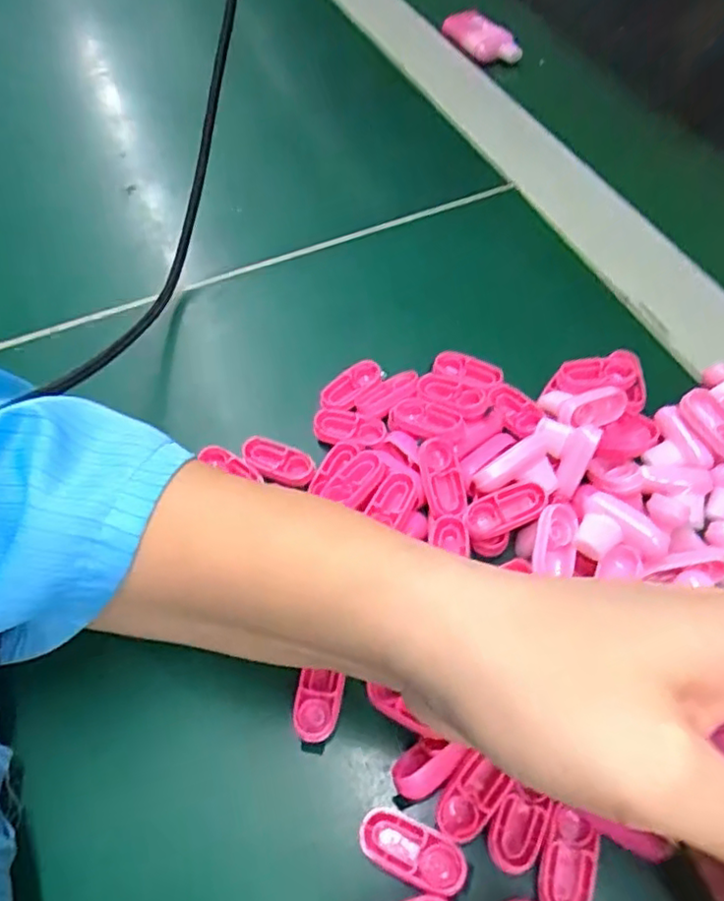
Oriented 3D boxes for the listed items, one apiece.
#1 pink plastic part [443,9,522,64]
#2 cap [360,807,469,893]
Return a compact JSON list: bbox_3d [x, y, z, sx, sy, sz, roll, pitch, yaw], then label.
[{"bbox_3d":[0.093,-0.331,0.507,0.033,0.020,0.070,-37,62,-21],"label":"pink plastic part"},{"bbox_3d":[0.016,0.125,0.200,0.034,0.004,0.014,21,59,16],"label":"cap"}]

